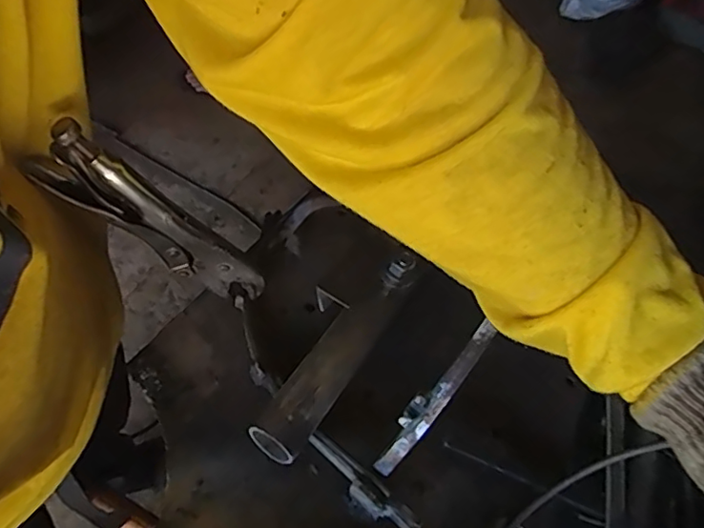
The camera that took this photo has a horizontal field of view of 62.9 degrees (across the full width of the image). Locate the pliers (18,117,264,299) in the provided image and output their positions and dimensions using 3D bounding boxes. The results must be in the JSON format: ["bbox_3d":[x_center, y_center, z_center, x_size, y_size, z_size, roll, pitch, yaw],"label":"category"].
[{"bbox_3d":[-0.113,-0.019,0.345,0.045,0.174,0.013,-10,57,27],"label":"pliers"}]

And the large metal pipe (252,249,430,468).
[{"bbox_3d":[-0.005,0.055,0.379,0.032,0.029,0.159,32,58,13],"label":"large metal pipe"}]

